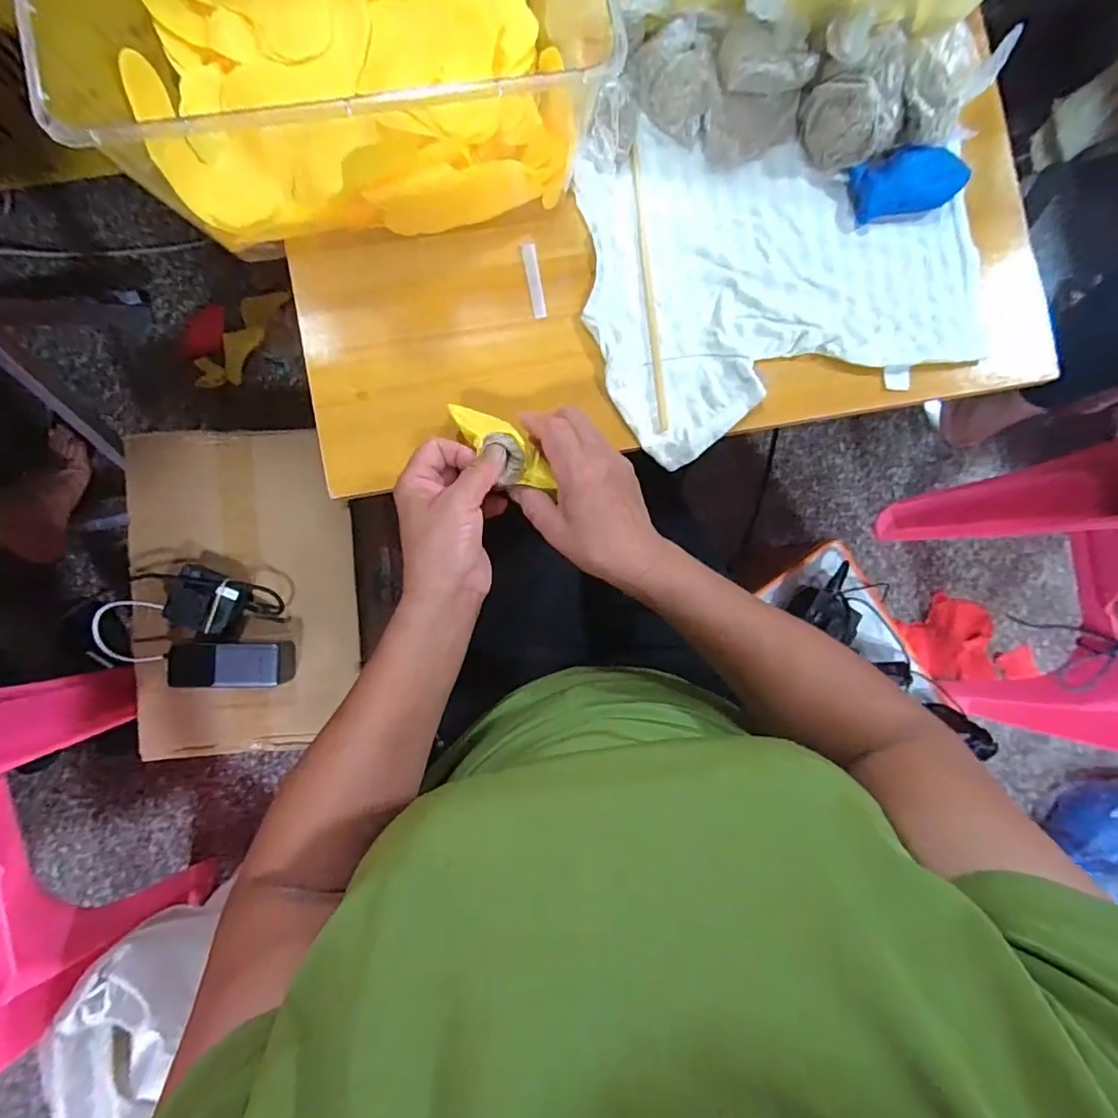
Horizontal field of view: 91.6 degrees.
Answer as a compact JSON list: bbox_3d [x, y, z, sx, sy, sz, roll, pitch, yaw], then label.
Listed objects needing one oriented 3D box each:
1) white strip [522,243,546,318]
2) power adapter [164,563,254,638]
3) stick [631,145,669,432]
[{"bbox_3d":[-0.019,-0.219,0.427,0.010,0.004,0.058,-10,88,-5],"label":"white strip"},{"bbox_3d":[-0.450,0.055,0.691,0.091,0.030,0.077,21,86,-3],"label":"power adapter"},{"bbox_3d":[0.072,-0.212,0.426,0.008,0.004,0.224,-5,88,-5],"label":"stick"}]

